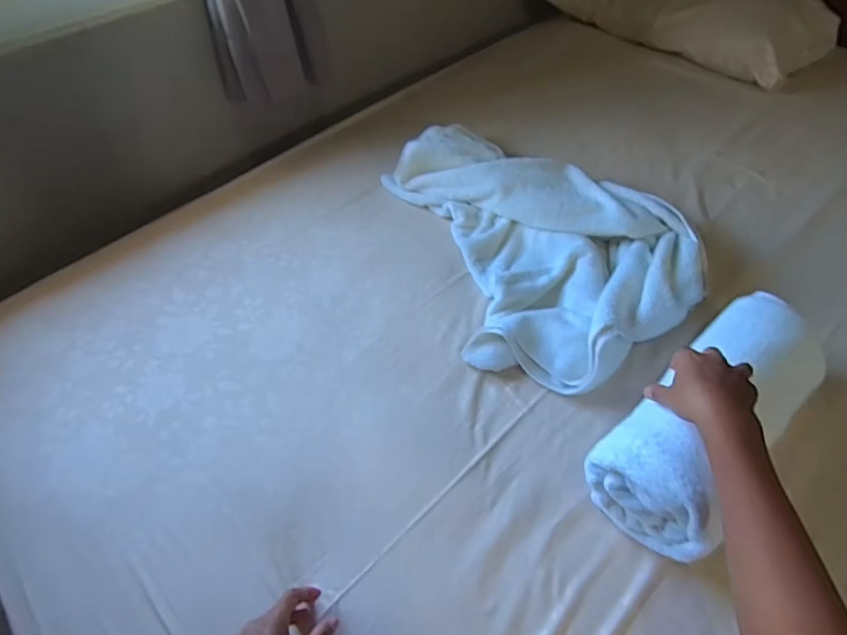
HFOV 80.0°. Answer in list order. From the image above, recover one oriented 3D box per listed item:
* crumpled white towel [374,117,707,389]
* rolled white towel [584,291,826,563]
[{"bbox_3d":[0.172,-0.150,0.813,0.380,0.065,0.535,-22,54,-15],"label":"crumpled white towel"},{"bbox_3d":[0.331,0.097,0.569,0.130,0.115,0.338,38,65,24],"label":"rolled white towel"}]

